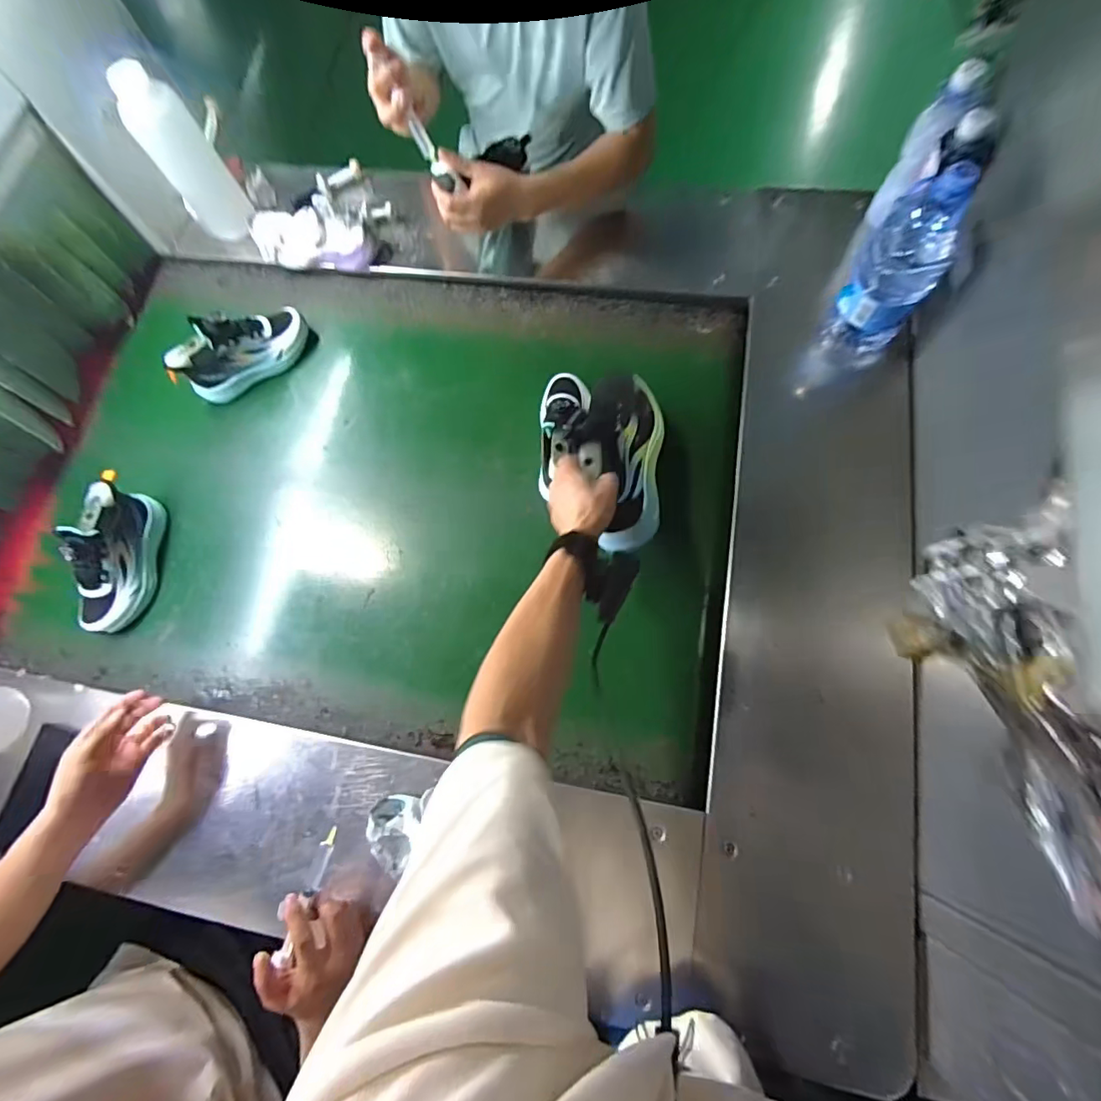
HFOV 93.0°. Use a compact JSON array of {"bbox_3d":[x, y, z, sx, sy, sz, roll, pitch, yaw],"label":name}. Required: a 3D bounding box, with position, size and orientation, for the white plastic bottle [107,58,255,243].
[{"bbox_3d":[-0.612,-0.656,0.875,0.101,0.242,0.083,-33,74,-5],"label":"white plastic bottle"}]

